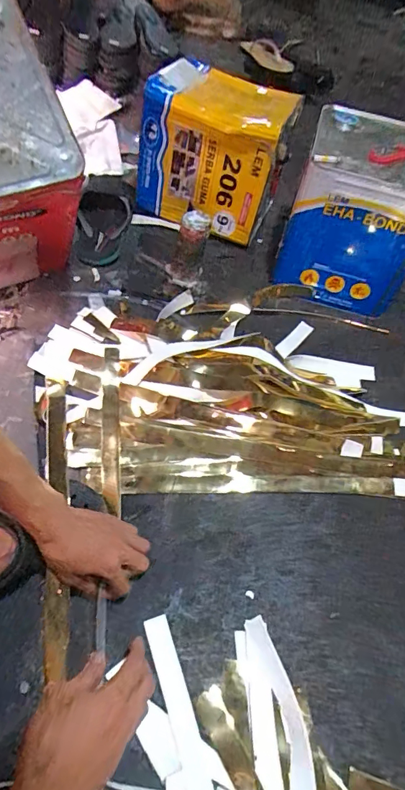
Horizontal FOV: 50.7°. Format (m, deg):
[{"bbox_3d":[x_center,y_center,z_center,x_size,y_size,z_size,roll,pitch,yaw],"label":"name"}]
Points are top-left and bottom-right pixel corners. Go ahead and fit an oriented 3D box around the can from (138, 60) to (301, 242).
[{"bbox_3d":[0.029,-0.492,0.893,0.269,0.252,0.203,22,55,7],"label":"can"}]

